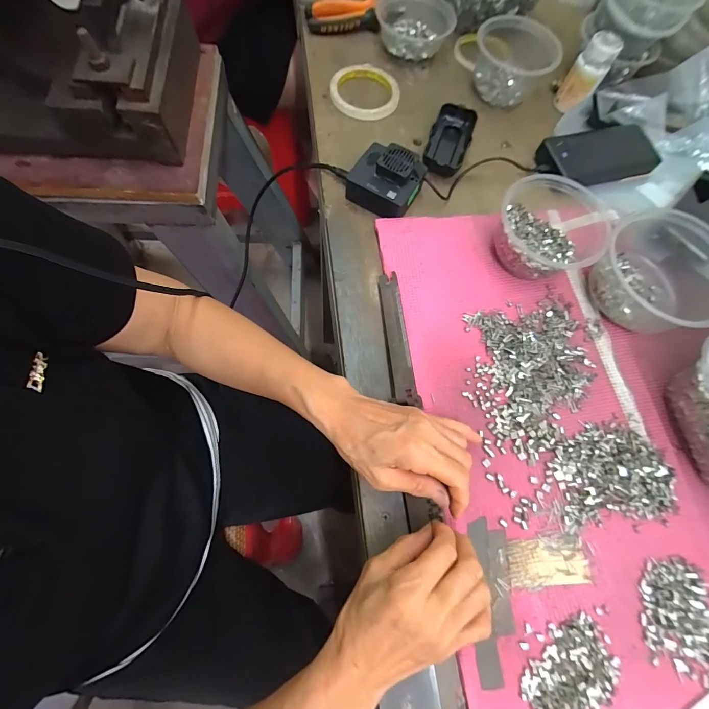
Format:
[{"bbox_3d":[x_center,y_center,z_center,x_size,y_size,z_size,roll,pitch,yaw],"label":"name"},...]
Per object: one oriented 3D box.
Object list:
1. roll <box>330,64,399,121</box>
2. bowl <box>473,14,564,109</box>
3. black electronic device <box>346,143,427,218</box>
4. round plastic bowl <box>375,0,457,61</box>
[{"bbox_3d":[0.015,-0.378,0.498,0.097,0.019,0.095,1,71,-2],"label":"roll"},{"bbox_3d":[0.234,-0.430,0.500,0.120,0.053,0.123,1,71,-2],"label":"bowl"},{"bbox_3d":[0.037,-0.215,0.427,0.082,0.045,0.074,28,73,7],"label":"black electronic device"},{"bbox_3d":[0.091,-0.497,0.527,0.112,0.048,0.097,13,71,2],"label":"round plastic bowl"}]

